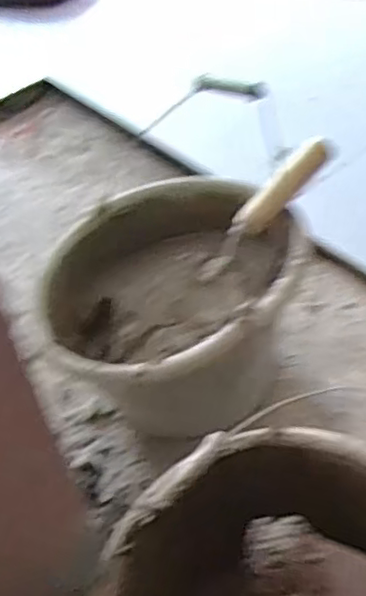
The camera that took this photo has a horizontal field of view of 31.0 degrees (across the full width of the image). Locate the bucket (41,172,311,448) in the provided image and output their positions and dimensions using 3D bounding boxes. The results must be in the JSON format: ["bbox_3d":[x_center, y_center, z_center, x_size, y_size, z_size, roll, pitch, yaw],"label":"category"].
[{"bbox_3d":[0.002,0.023,0.765,0.287,0.209,0.257,-21,49,-13],"label":"bucket"}]

